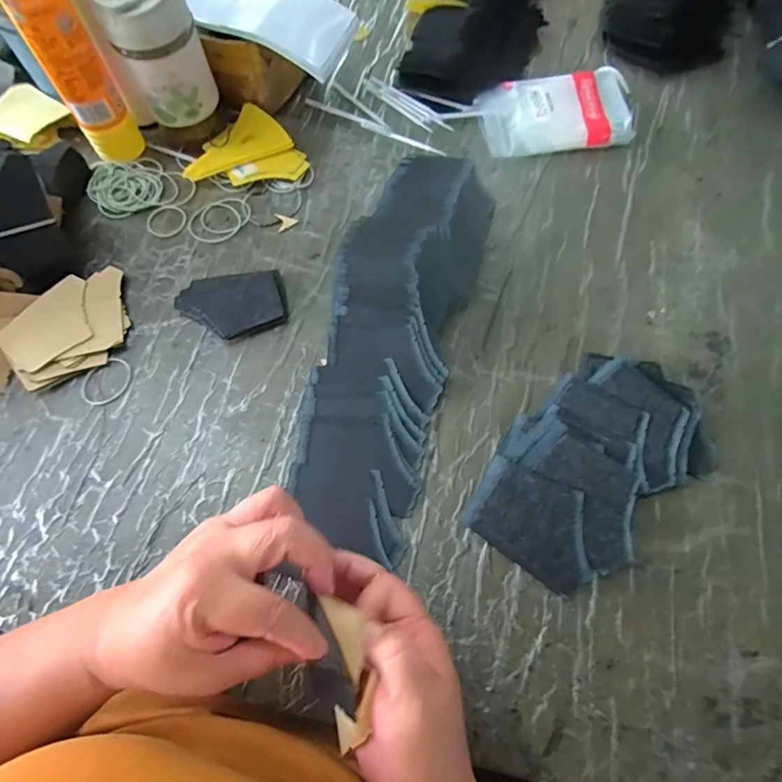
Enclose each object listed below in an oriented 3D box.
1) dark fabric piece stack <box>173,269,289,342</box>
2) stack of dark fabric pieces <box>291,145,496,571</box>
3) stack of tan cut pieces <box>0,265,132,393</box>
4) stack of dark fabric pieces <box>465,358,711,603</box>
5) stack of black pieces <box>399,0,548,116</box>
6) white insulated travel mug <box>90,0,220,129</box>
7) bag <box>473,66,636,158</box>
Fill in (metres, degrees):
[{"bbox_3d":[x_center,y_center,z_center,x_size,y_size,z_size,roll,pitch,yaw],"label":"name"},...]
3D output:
[{"bbox_3d":[-0.155,-0.083,0.464,0.102,0.012,0.071,-6,67,-2],"label":"dark fabric piece stack"},{"bbox_3d":[0.000,-0.057,0.428,0.120,0.054,0.371,15,68,7],"label":"stack of dark fabric pieces"},{"bbox_3d":[-0.305,-0.063,0.452,0.111,0.023,0.095,-31,70,-12],"label":"stack of tan cut pieces"},{"bbox_3d":[0.172,0.059,0.401,0.221,0.021,0.130,-39,72,-15],"label":"stack of dark fabric pieces"},{"bbox_3d":[0.122,-0.528,0.634,0.164,0.041,0.394,10,68,5],"label":"stack of black pieces"},{"bbox_3d":[-0.234,-0.349,0.481,0.080,0.121,0.072,-18,68,-8],"label":"white insulated travel mug"},{"bbox_3d":[0.195,-0.327,0.559,0.171,0.027,0.099,-9,67,-3],"label":"bag"}]

